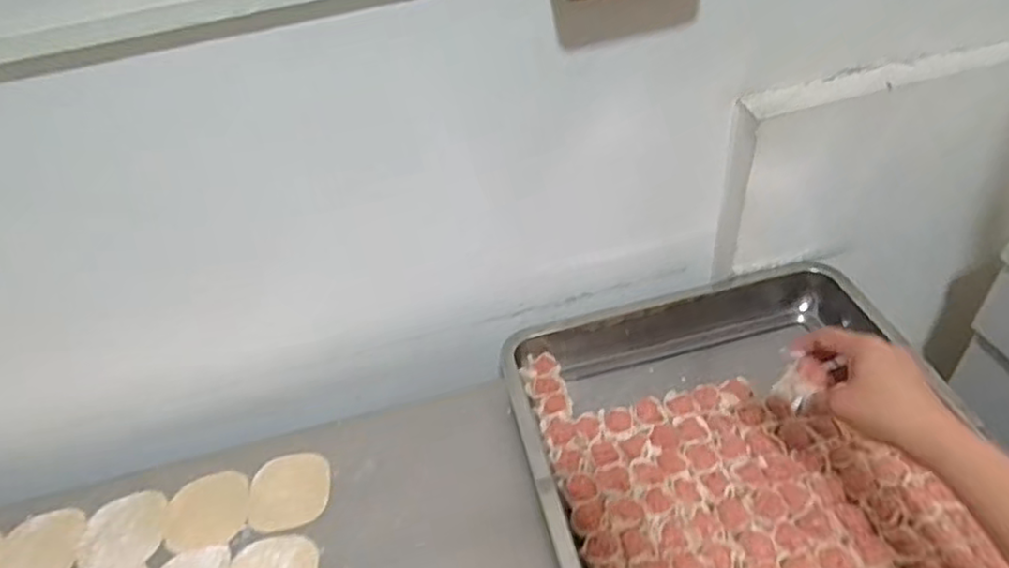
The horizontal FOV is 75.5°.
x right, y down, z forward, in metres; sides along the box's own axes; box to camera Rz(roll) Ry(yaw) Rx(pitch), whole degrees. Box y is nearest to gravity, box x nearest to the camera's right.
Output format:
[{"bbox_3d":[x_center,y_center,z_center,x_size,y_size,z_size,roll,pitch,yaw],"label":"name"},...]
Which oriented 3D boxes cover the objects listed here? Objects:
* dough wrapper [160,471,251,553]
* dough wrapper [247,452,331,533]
[{"bbox_3d":[-0.293,0.220,0.641,0.078,0.004,0.082,-9,42,-4],"label":"dough wrapper"},{"bbox_3d":[-0.214,0.204,0.648,0.079,0.004,0.081,-11,43,-5],"label":"dough wrapper"}]

